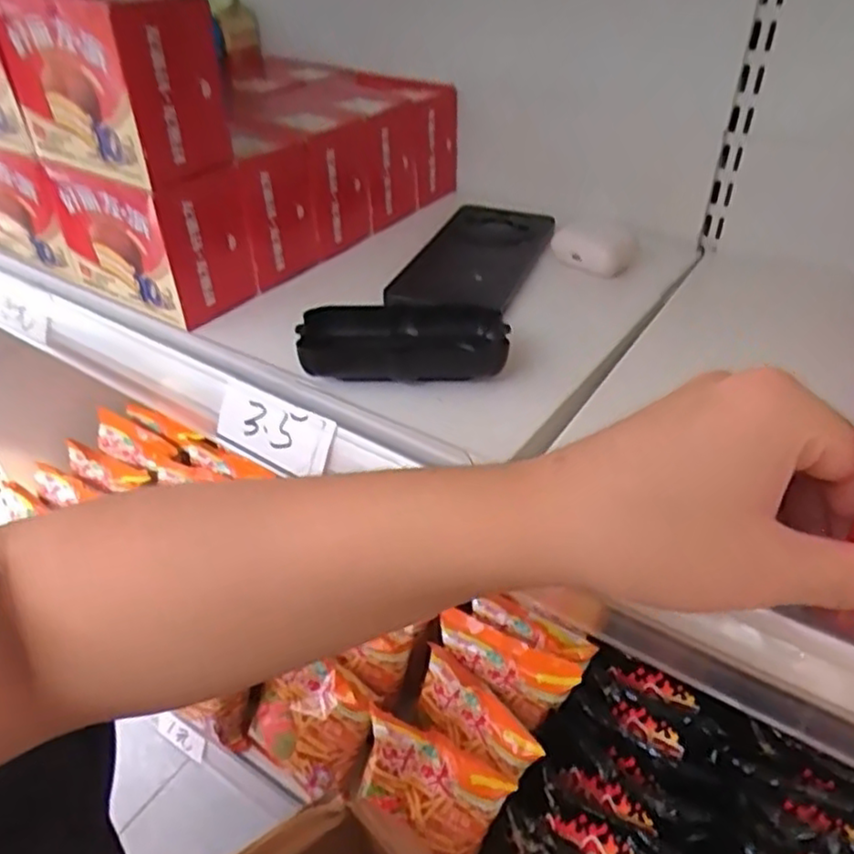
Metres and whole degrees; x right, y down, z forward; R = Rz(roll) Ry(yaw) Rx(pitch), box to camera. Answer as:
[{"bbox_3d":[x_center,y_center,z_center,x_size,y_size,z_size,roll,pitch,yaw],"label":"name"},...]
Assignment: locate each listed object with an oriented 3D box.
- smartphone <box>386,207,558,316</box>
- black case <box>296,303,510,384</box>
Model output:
[{"bbox_3d":[0.035,-0.118,0.493,0.084,0.017,0.155,11,41,15],"label":"smartphone"},{"bbox_3d":[-0.013,-0.049,0.385,0.108,0.025,0.053,-3,39,-2],"label":"black case"}]

